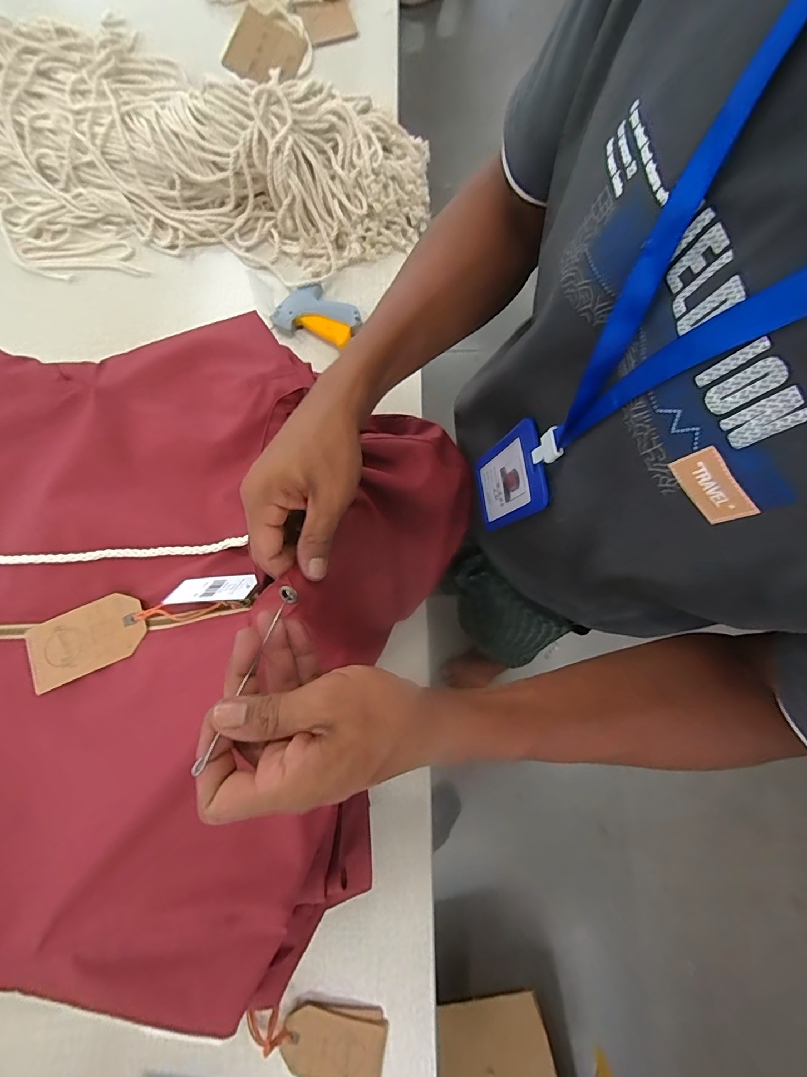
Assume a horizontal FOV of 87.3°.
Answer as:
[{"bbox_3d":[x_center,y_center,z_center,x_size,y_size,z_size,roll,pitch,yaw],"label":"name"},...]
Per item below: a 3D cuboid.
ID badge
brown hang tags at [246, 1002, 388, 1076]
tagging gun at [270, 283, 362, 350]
[{"bbox_3d":[0.087,-0.050,0.337,0.005,0.137,0.068,-6,81,-12],"label":"ID badge"},{"bbox_3d":[-0.091,0.524,0.435,0.138,0.015,0.067,8,76,0],"label":"brown hang tags"},{"bbox_3d":[-0.127,-0.337,0.636,0.121,0.019,0.082,19,78,6],"label":"tagging gun"}]

